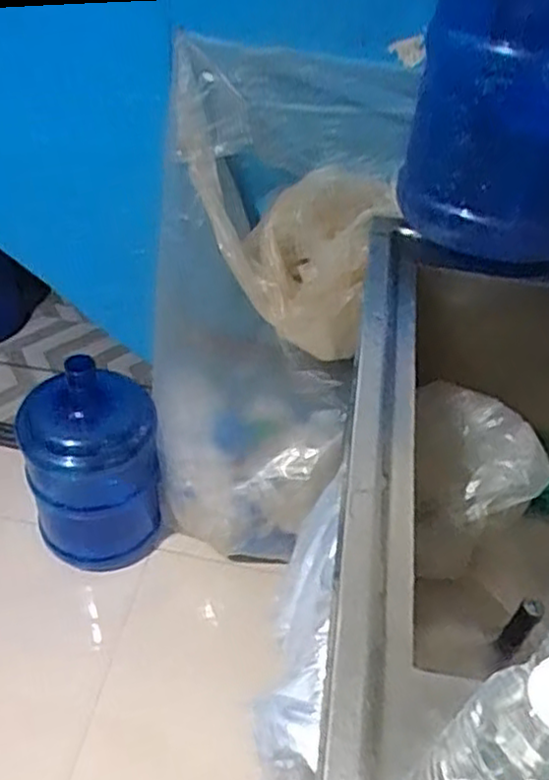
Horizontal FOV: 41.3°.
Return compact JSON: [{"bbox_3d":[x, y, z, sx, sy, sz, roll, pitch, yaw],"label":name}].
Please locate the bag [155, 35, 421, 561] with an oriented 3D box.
[{"bbox_3d":[-0.037,-0.085,1.288,0.354,0.841,0.335,4,45,-3],"label":"bag"}]

